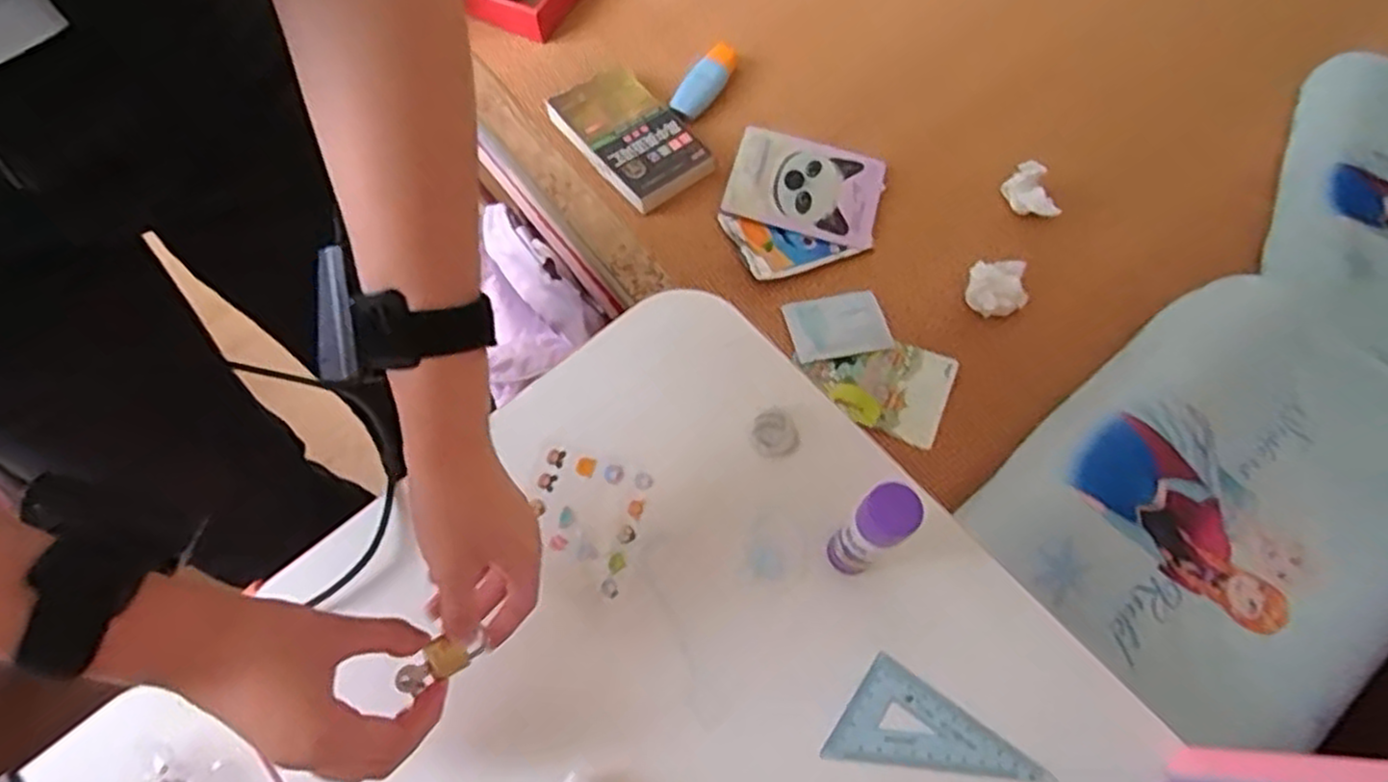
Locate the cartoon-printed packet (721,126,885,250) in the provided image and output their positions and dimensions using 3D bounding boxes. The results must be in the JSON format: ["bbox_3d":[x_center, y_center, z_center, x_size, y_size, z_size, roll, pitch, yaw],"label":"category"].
[{"bbox_3d":[0.120,-0.219,0.806,0.160,0.018,0.114,18,66,7],"label":"cartoon-printed packet"}]

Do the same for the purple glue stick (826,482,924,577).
[{"bbox_3d":[0.101,0.083,0.431,0.027,0.109,0.028,0,67,-1],"label":"purple glue stick"}]

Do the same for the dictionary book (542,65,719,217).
[{"bbox_3d":[-0.072,-0.280,0.824,0.106,0.027,0.196,-39,73,-15],"label":"dictionary book"}]

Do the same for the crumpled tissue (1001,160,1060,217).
[{"bbox_3d":[0.356,-0.209,0.802,0.045,0.032,0.066,-3,67,-2],"label":"crumpled tissue"}]

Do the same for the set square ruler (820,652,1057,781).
[{"bbox_3d":[0.144,0.195,0.449,0.125,0.004,0.056,6,69,1],"label":"set square ruler"}]

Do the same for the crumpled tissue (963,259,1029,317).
[{"bbox_3d":[0.304,-0.104,0.755,0.055,0.030,0.059,2,67,0],"label":"crumpled tissue"}]

